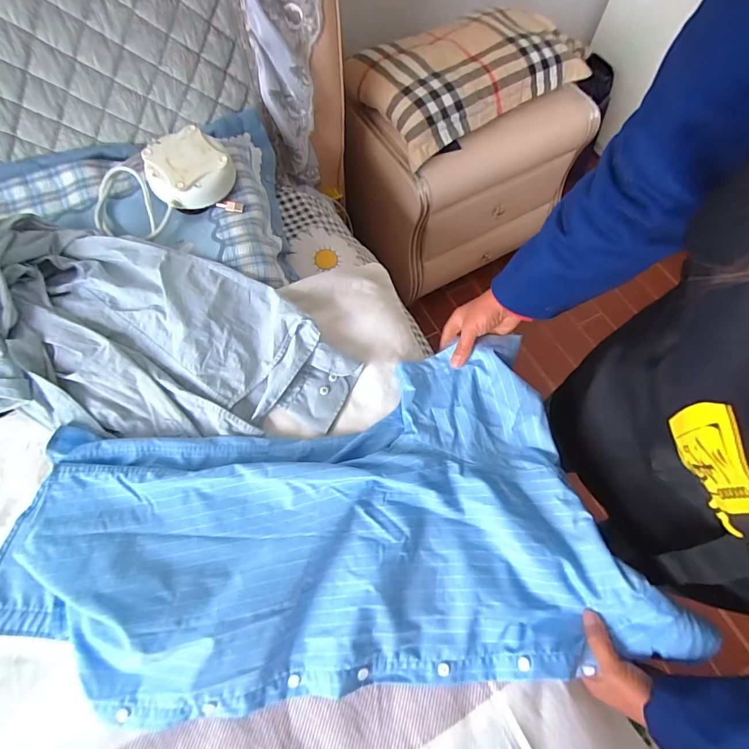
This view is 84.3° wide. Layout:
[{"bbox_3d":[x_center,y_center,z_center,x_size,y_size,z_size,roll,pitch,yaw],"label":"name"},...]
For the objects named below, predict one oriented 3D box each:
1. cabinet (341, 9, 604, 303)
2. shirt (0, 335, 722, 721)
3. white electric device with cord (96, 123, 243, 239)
[{"bbox_3d":[0.225,-0.560,1.082,0.542,0.470,0.347,-28,70,-12],"label":"cabinet"},{"bbox_3d":[-0.068,0.154,0.461,0.657,0.052,0.340,-6,67,-3],"label":"shirt"},{"bbox_3d":[-0.301,-0.271,0.582,0.197,0.041,0.144,-12,67,-6],"label":"white electric device with cord"}]

